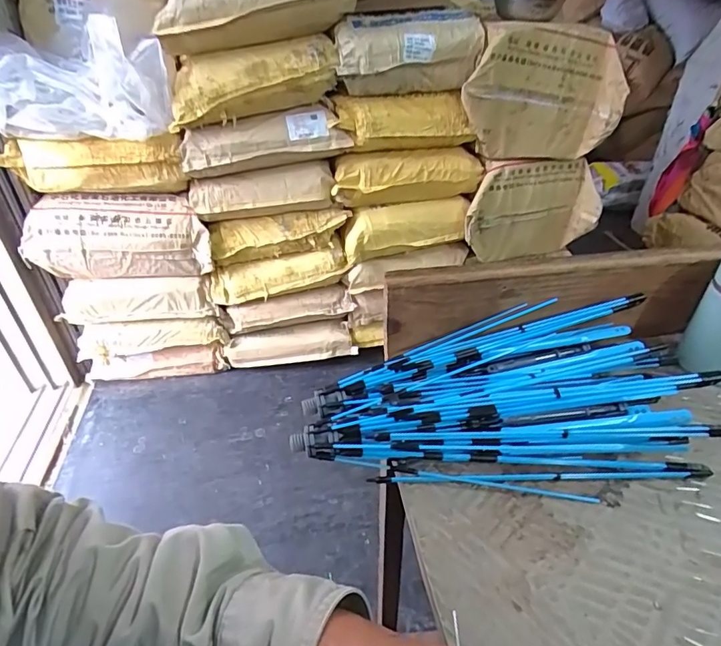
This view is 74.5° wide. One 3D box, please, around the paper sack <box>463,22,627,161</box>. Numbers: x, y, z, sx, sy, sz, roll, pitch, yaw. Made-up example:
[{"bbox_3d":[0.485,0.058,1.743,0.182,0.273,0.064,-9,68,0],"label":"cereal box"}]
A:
[{"bbox_3d":[0.473,-0.595,1.249,0.429,0.307,0.112,-5,37,-6],"label":"paper sack"}]

